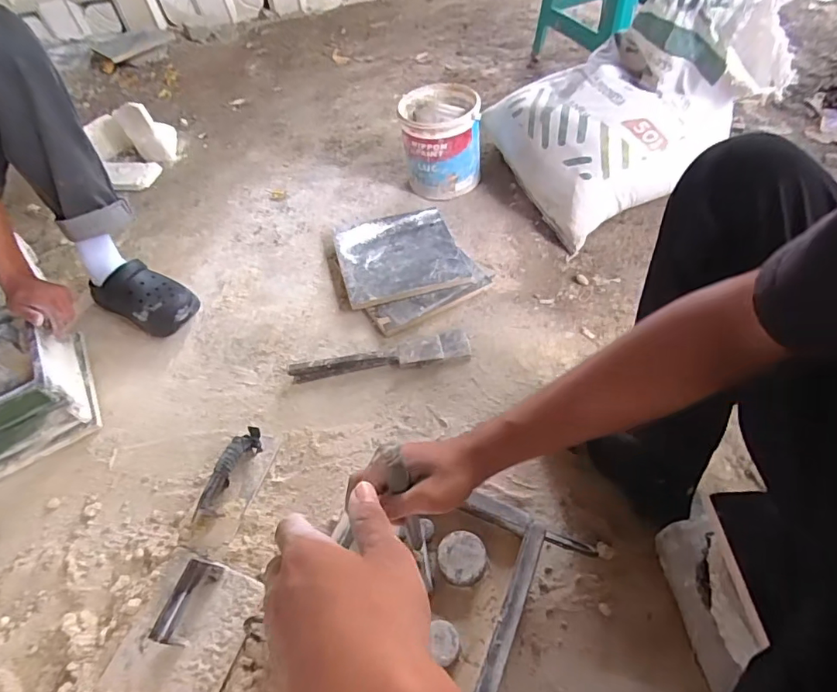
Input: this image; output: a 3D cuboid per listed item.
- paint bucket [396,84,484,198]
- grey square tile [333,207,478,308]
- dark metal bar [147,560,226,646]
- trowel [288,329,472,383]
[{"bbox_3d":[0.052,-0.478,1.181,0.180,0.194,0.174,-6,54,-1],"label":"paint bucket"},{"bbox_3d":[-0.043,-0.199,1.064,0.257,0.019,0.257,-15,53,-11],"label":"grey square tile"},{"bbox_3d":[-0.304,0.337,0.657,0.023,0.065,0.099,12,55,18],"label":"dark metal bar"},{"bbox_3d":[-0.070,0.021,0.923,0.328,0.027,0.058,-9,55,-1],"label":"trowel"}]

